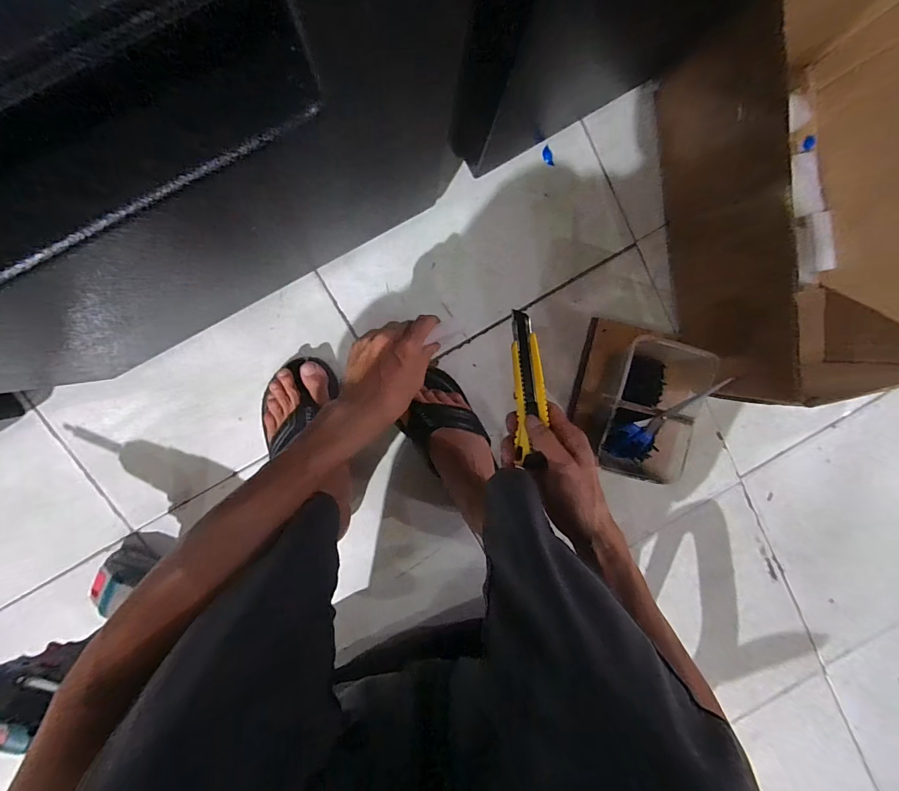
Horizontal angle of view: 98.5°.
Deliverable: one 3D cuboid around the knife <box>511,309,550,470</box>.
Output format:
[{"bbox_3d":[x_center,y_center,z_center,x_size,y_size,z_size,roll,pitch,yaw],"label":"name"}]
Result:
[{"bbox_3d":[0.082,-0.008,0.396,0.029,0.012,0.158,-1,84,-5],"label":"knife"}]

